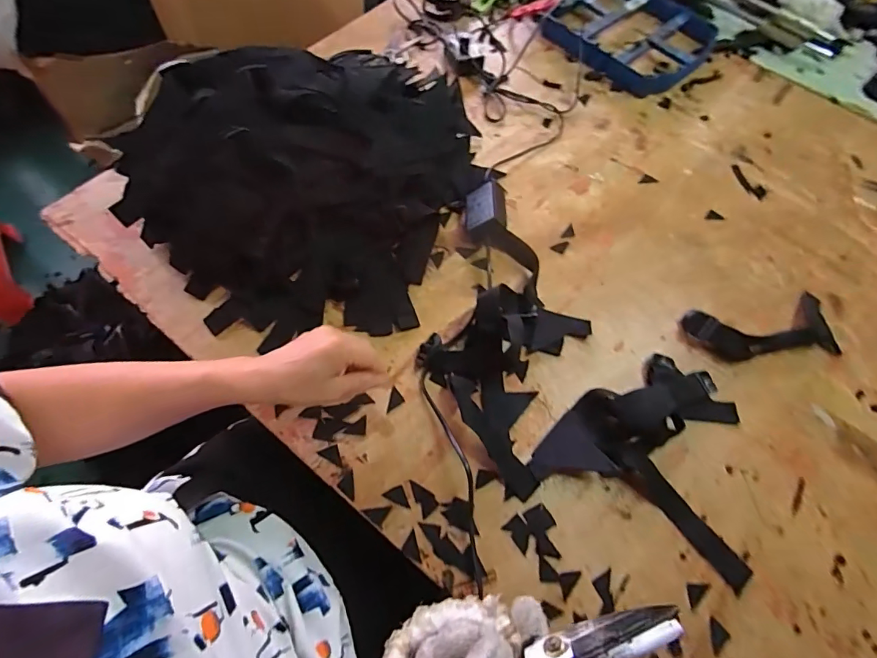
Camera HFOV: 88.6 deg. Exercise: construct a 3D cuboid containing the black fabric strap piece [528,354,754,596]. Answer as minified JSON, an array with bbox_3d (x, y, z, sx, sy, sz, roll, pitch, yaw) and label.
[{"bbox_3d":[0.234,0.113,0.469,0.211,0.037,0.189,26,65,11],"label":"black fabric strap piece"}]

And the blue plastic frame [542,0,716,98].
[{"bbox_3d":[0.336,-0.519,0.783,0.241,0.037,0.245,-40,71,-19],"label":"blue plastic frame"}]

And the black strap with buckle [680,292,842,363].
[{"bbox_3d":[0.391,-0.005,0.537,0.186,0.026,0.077,-4,63,-4],"label":"black strap with buckle"}]

